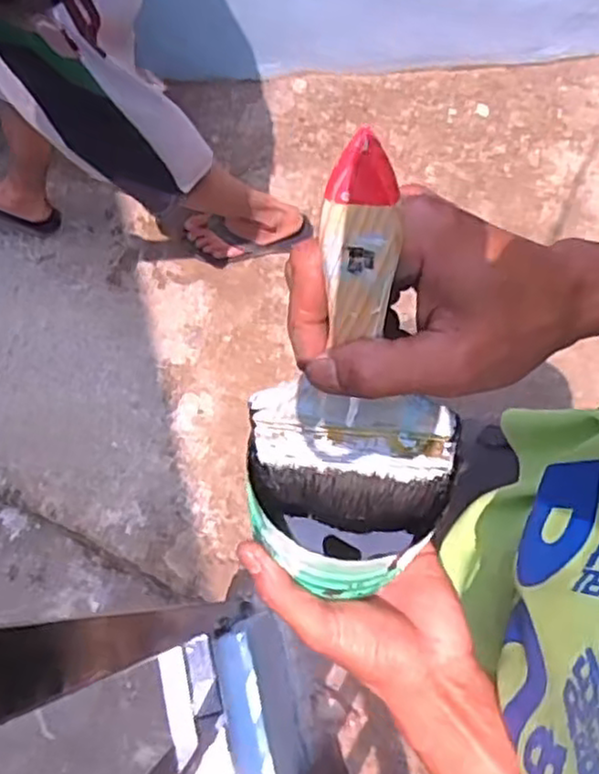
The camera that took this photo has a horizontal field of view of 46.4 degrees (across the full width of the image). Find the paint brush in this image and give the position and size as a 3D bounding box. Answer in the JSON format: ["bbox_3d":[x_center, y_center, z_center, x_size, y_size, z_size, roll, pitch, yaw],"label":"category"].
[{"bbox_3d":[0.022,0.000,0.294,0.088,0.217,0.028,-9,47,-4],"label":"paint brush"}]

